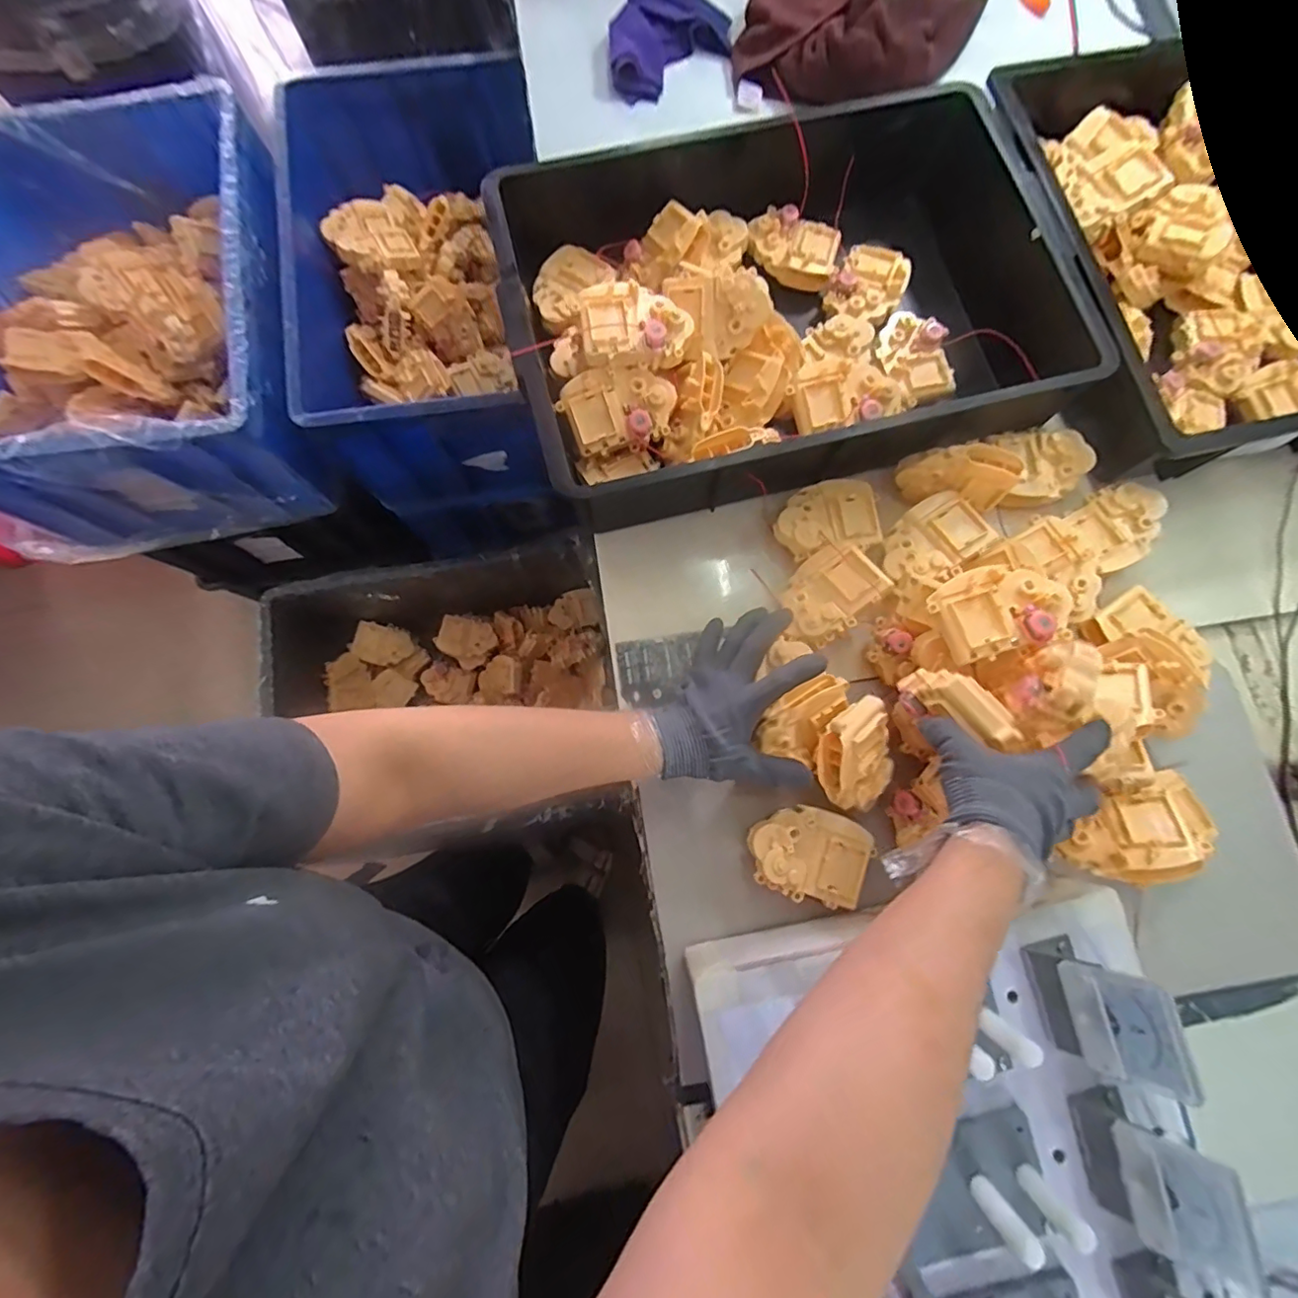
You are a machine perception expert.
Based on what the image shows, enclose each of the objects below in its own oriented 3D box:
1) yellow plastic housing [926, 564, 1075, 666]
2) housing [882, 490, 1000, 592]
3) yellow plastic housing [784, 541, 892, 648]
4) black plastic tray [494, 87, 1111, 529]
[{"bbox_3d":[0.271,-0.032,0.424,0.091,0.027,0.067,-19,79,-5],"label":"yellow plastic housing"},{"bbox_3d":[0.259,-0.098,0.506,0.096,0.024,0.067,-39,81,-8],"label":"housing"},{"bbox_3d":[0.167,-0.047,0.507,0.087,0.043,0.070,-38,56,8],"label":"yellow plastic housing"},{"bbox_3d":[0.136,-0.332,0.538,0.524,0.105,0.352,-14,78,-4],"label":"black plastic tray"}]

